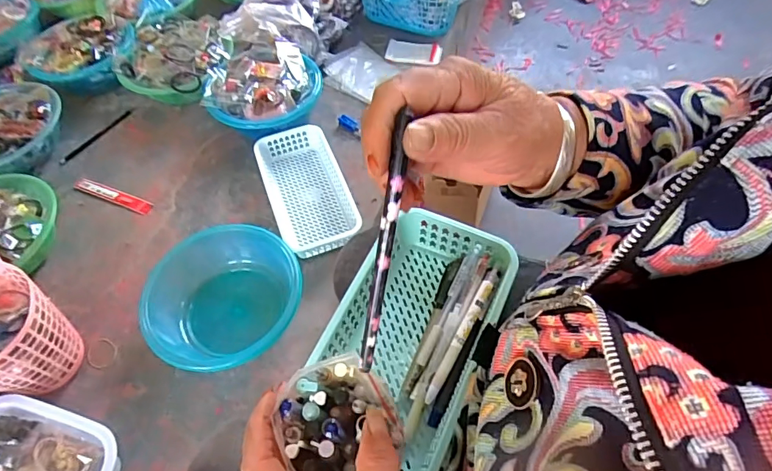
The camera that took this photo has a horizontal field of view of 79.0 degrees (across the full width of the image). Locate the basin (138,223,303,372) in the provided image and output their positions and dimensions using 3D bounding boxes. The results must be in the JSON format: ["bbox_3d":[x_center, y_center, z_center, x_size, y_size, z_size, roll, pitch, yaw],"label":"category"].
[{"bbox_3d":[-0.232,0.097,0.693,0.215,0.081,0.205,-1,56,2],"label":"basin"}]

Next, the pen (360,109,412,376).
[{"bbox_3d":[-0.001,0.009,0.239,0.008,0.137,0.007,13,18,11],"label":"pen"}]

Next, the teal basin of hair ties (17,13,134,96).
[{"bbox_3d":[-0.677,-0.394,1.029,0.241,0.083,0.179,-10,57,-4],"label":"teal basin of hair ties"}]

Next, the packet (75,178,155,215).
[{"bbox_3d":[-0.508,-0.074,0.871,0.174,0.004,0.026,18,59,14],"label":"packet"}]

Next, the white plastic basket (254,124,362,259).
[{"bbox_3d":[-0.138,-0.081,0.830,0.138,0.051,0.269,-20,58,-10],"label":"white plastic basket"}]

